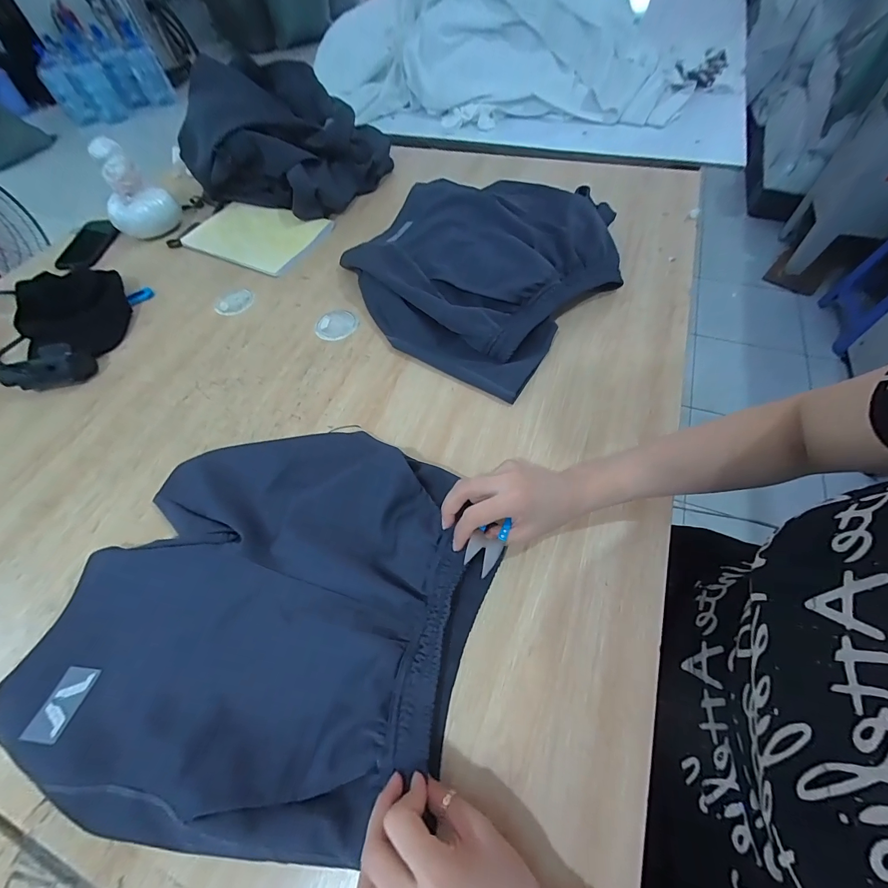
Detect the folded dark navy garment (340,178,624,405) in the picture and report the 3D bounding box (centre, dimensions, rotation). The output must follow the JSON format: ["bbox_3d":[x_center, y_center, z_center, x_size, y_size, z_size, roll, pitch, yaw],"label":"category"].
[{"bbox_3d":[0.061,-0.302,0.611,0.386,0.082,0.410,36,67,23],"label":"folded dark navy garment"}]

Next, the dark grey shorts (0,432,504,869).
[{"bbox_3d":[-0.161,0.146,0.365,0.370,0.035,0.360,15,61,13],"label":"dark grey shorts"}]

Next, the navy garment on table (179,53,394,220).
[{"bbox_3d":[-0.321,-0.600,0.765,0.350,0.177,0.261,12,60,11],"label":"navy garment on table"}]

